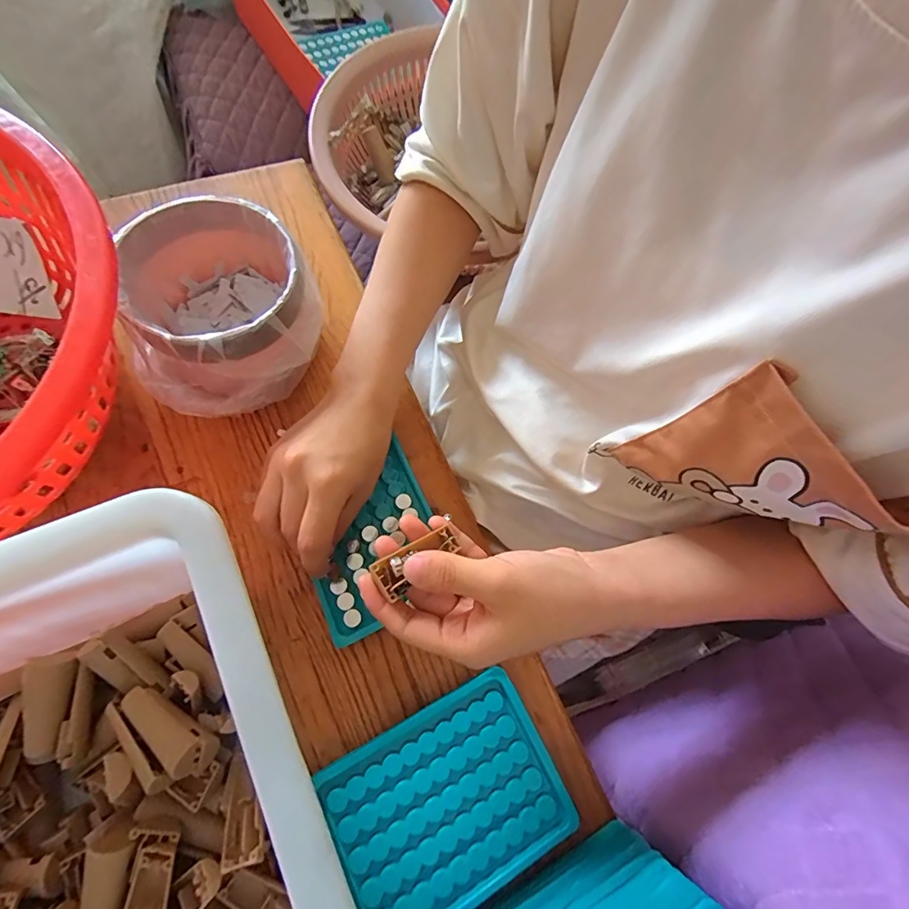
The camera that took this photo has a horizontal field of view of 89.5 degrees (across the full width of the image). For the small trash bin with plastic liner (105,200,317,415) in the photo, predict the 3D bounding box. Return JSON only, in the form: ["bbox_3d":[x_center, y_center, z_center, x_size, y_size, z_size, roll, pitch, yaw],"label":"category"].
[{"bbox_3d":[-0.164,-0.103,0.322,0.122,0.086,0.116,2,68,-6],"label":"small trash bin with plastic liner"}]

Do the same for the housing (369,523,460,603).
[{"bbox_3d":[-0.021,0.055,0.246,0.047,0.007,0.019,-29,66,-35],"label":"housing"}]

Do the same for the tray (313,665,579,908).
[{"bbox_3d":[-0.004,0.200,0.266,0.126,0.013,0.097,-25,66,-14],"label":"tray"}]

